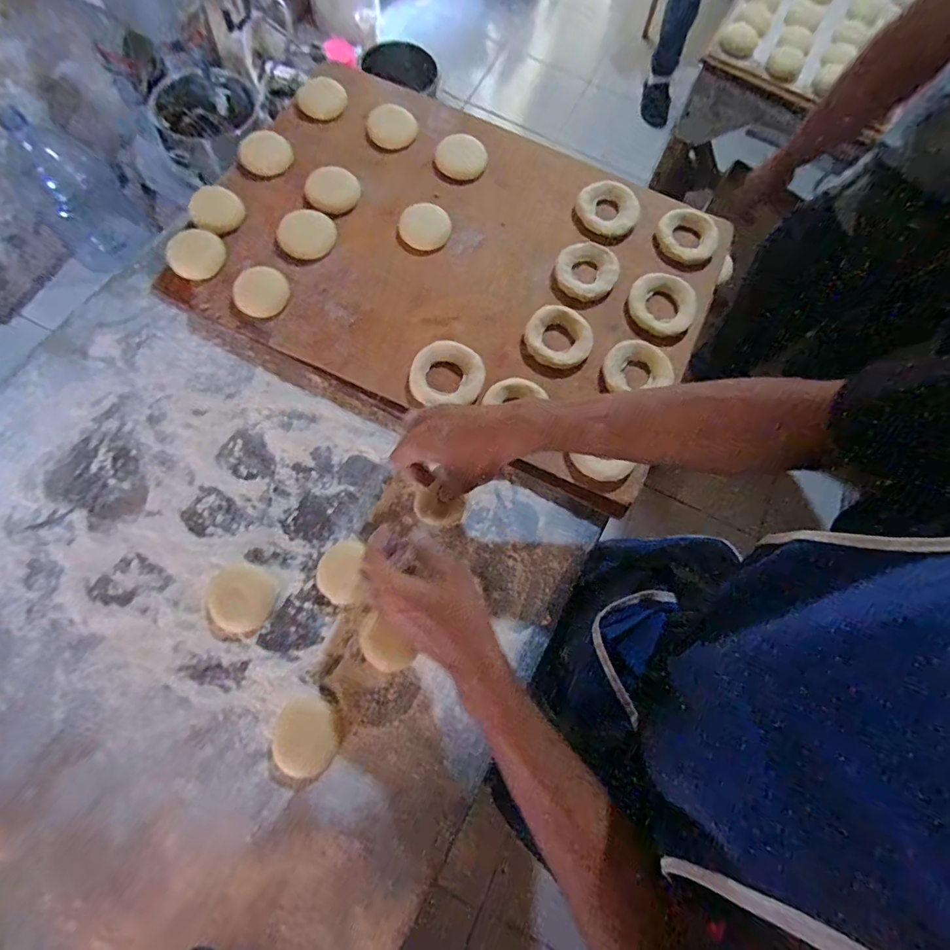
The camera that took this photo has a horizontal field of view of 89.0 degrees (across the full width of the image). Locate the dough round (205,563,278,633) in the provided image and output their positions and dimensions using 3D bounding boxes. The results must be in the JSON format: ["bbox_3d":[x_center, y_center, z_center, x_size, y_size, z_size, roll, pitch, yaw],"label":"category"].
[{"bbox_3d":[-0.220,0.115,0.455,0.053,0.021,0.058,2,72,-5],"label":"dough round"}]

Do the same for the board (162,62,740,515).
[{"bbox_3d":[-0.022,-0.259,0.568,0.571,0.034,0.415,23,72,2],"label":"board"}]

